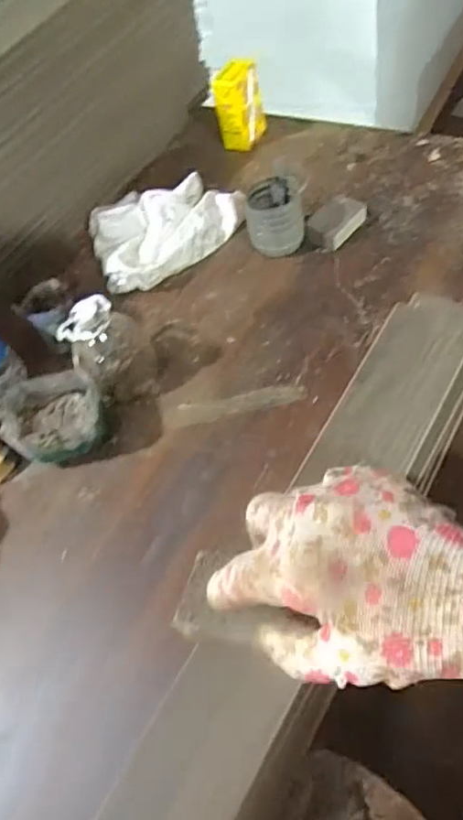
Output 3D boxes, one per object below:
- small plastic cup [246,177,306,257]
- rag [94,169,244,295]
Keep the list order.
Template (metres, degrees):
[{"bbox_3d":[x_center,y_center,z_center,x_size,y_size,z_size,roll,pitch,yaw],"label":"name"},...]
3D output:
[{"bbox_3d":[0.056,-0.244,0.719,0.073,0.069,0.073,0,55,5],"label":"small plastic cup"},{"bbox_3d":[-0.095,-0.254,0.771,0.213,0.065,0.139,-37,60,-19],"label":"rag"}]

